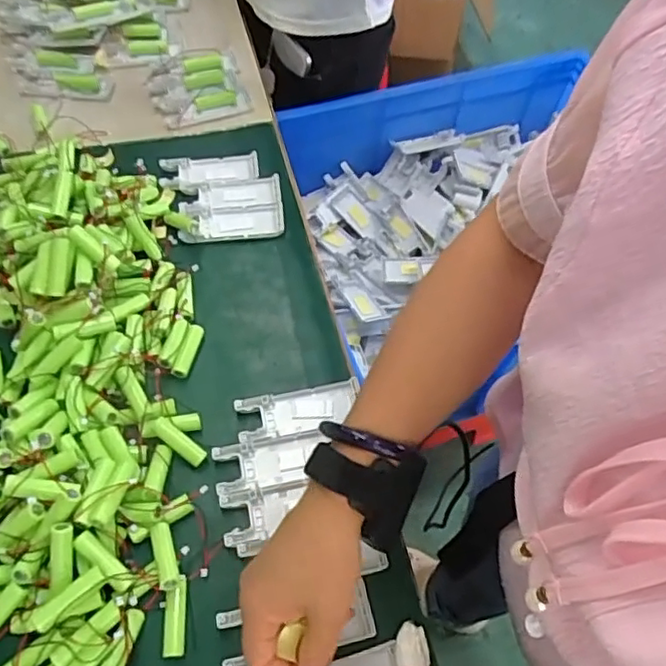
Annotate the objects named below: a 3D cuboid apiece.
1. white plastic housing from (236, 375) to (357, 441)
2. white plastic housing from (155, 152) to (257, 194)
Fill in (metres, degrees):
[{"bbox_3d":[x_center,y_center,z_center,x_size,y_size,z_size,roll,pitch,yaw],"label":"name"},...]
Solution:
[{"bbox_3d":[-0.029,0.064,0.522,0.101,0.009,0.038,-9,60,-9],"label":"white plastic housing"},{"bbox_3d":[-0.135,-0.178,0.677,0.105,0.009,0.047,-8,60,-9],"label":"white plastic housing"}]

